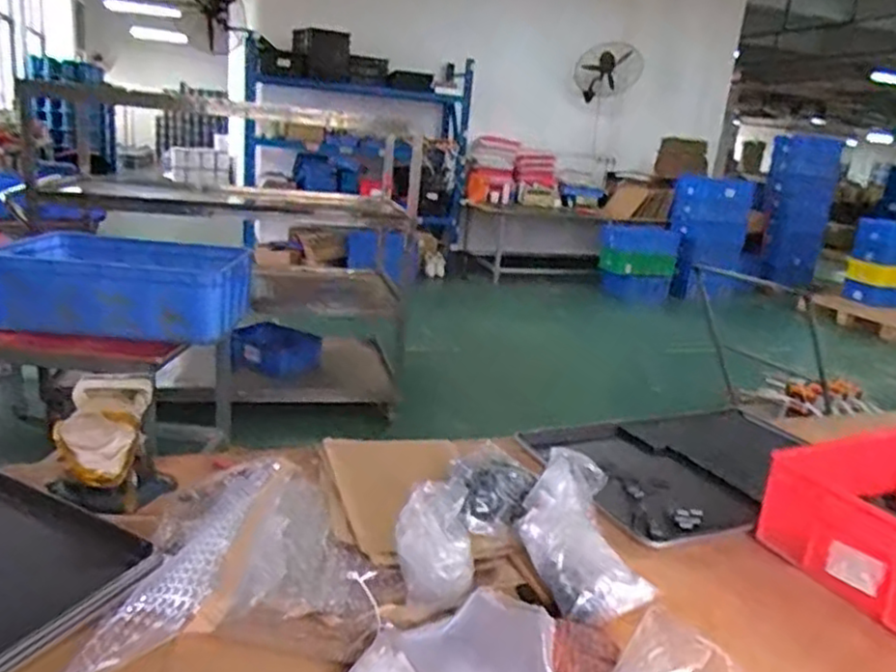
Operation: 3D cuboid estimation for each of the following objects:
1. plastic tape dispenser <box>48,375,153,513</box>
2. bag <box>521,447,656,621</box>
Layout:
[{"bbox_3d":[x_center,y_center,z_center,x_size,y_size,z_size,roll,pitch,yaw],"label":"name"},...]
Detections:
[{"bbox_3d":[-0.507,0.168,1.002,0.135,0.144,0.178,-2,19,-25],"label":"plastic tape dispenser"},{"bbox_3d":[0.172,0.269,0.934,0.147,0.090,0.300,5,17,-1],"label":"bag"}]

